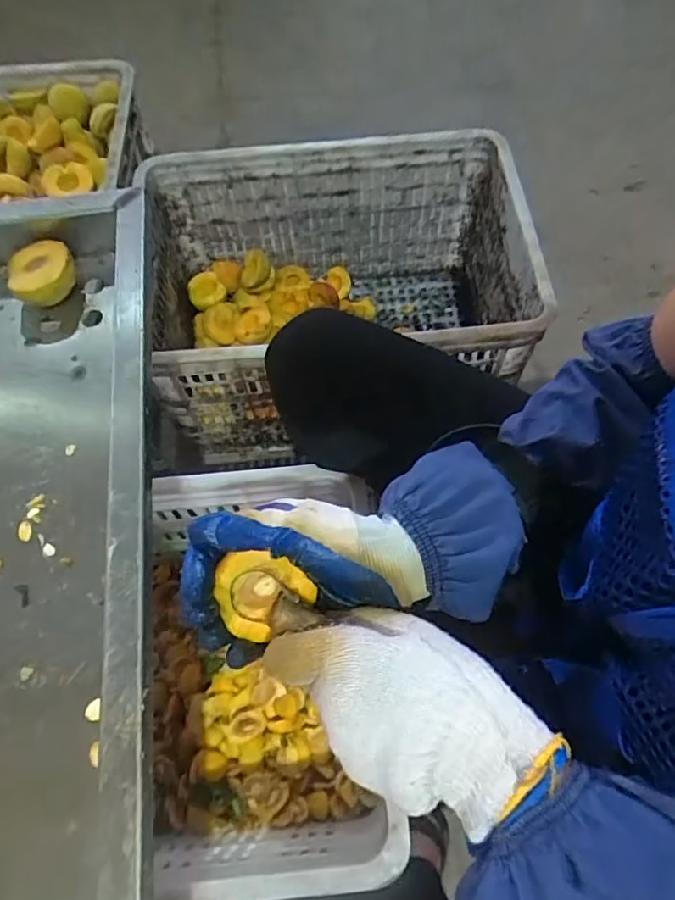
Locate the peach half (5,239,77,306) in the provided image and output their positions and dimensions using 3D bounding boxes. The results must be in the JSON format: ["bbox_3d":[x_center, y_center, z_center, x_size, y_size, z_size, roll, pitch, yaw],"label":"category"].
[{"bbox_3d":[-0.271,-0.162,0.527,0.060,0.046,0.057,-21,66,-8],"label":"peach half"}]

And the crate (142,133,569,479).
[{"bbox_3d":[-0.012,-0.214,0.858,0.532,0.294,0.373,-4,65,-1],"label":"crate"}]

